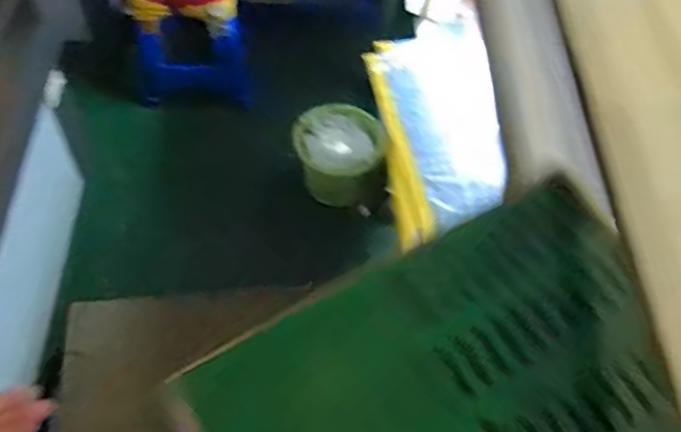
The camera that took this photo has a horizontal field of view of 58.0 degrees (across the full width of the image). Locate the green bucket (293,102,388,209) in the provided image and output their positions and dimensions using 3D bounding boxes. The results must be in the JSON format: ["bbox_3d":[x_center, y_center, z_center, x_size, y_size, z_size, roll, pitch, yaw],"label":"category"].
[{"bbox_3d":[-0.018,-0.178,1.924,0.239,0.263,0.246,2,58,-4],"label":"green bucket"}]

